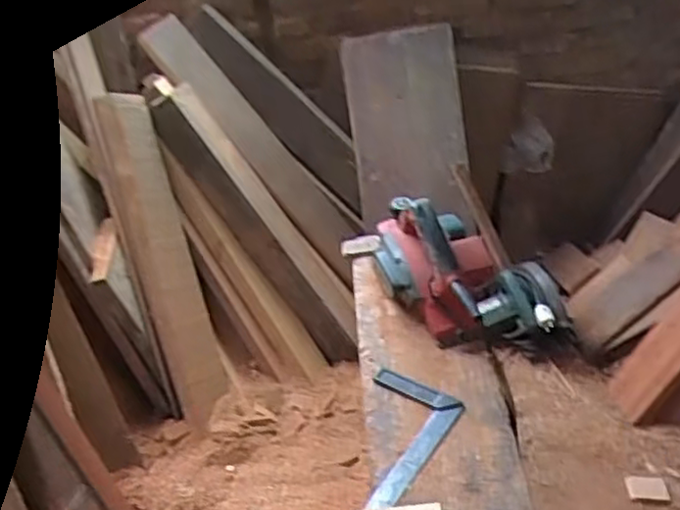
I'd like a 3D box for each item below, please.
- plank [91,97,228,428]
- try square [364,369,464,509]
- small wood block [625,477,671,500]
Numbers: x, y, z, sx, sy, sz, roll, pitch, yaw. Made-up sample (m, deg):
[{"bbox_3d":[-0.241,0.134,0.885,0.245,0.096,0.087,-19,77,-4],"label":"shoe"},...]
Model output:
[{"bbox_3d":[-0.352,-0.003,1.392,0.033,0.644,0.126,-15,1,41],"label":"plank"},{"bbox_3d":[0.033,0.265,0.858,0.124,0.016,0.296,18,45,27],"label":"try square"},{"bbox_3d":[0.621,0.468,1.409,0.082,0.014,0.049,-3,39,5],"label":"small wood block"}]

